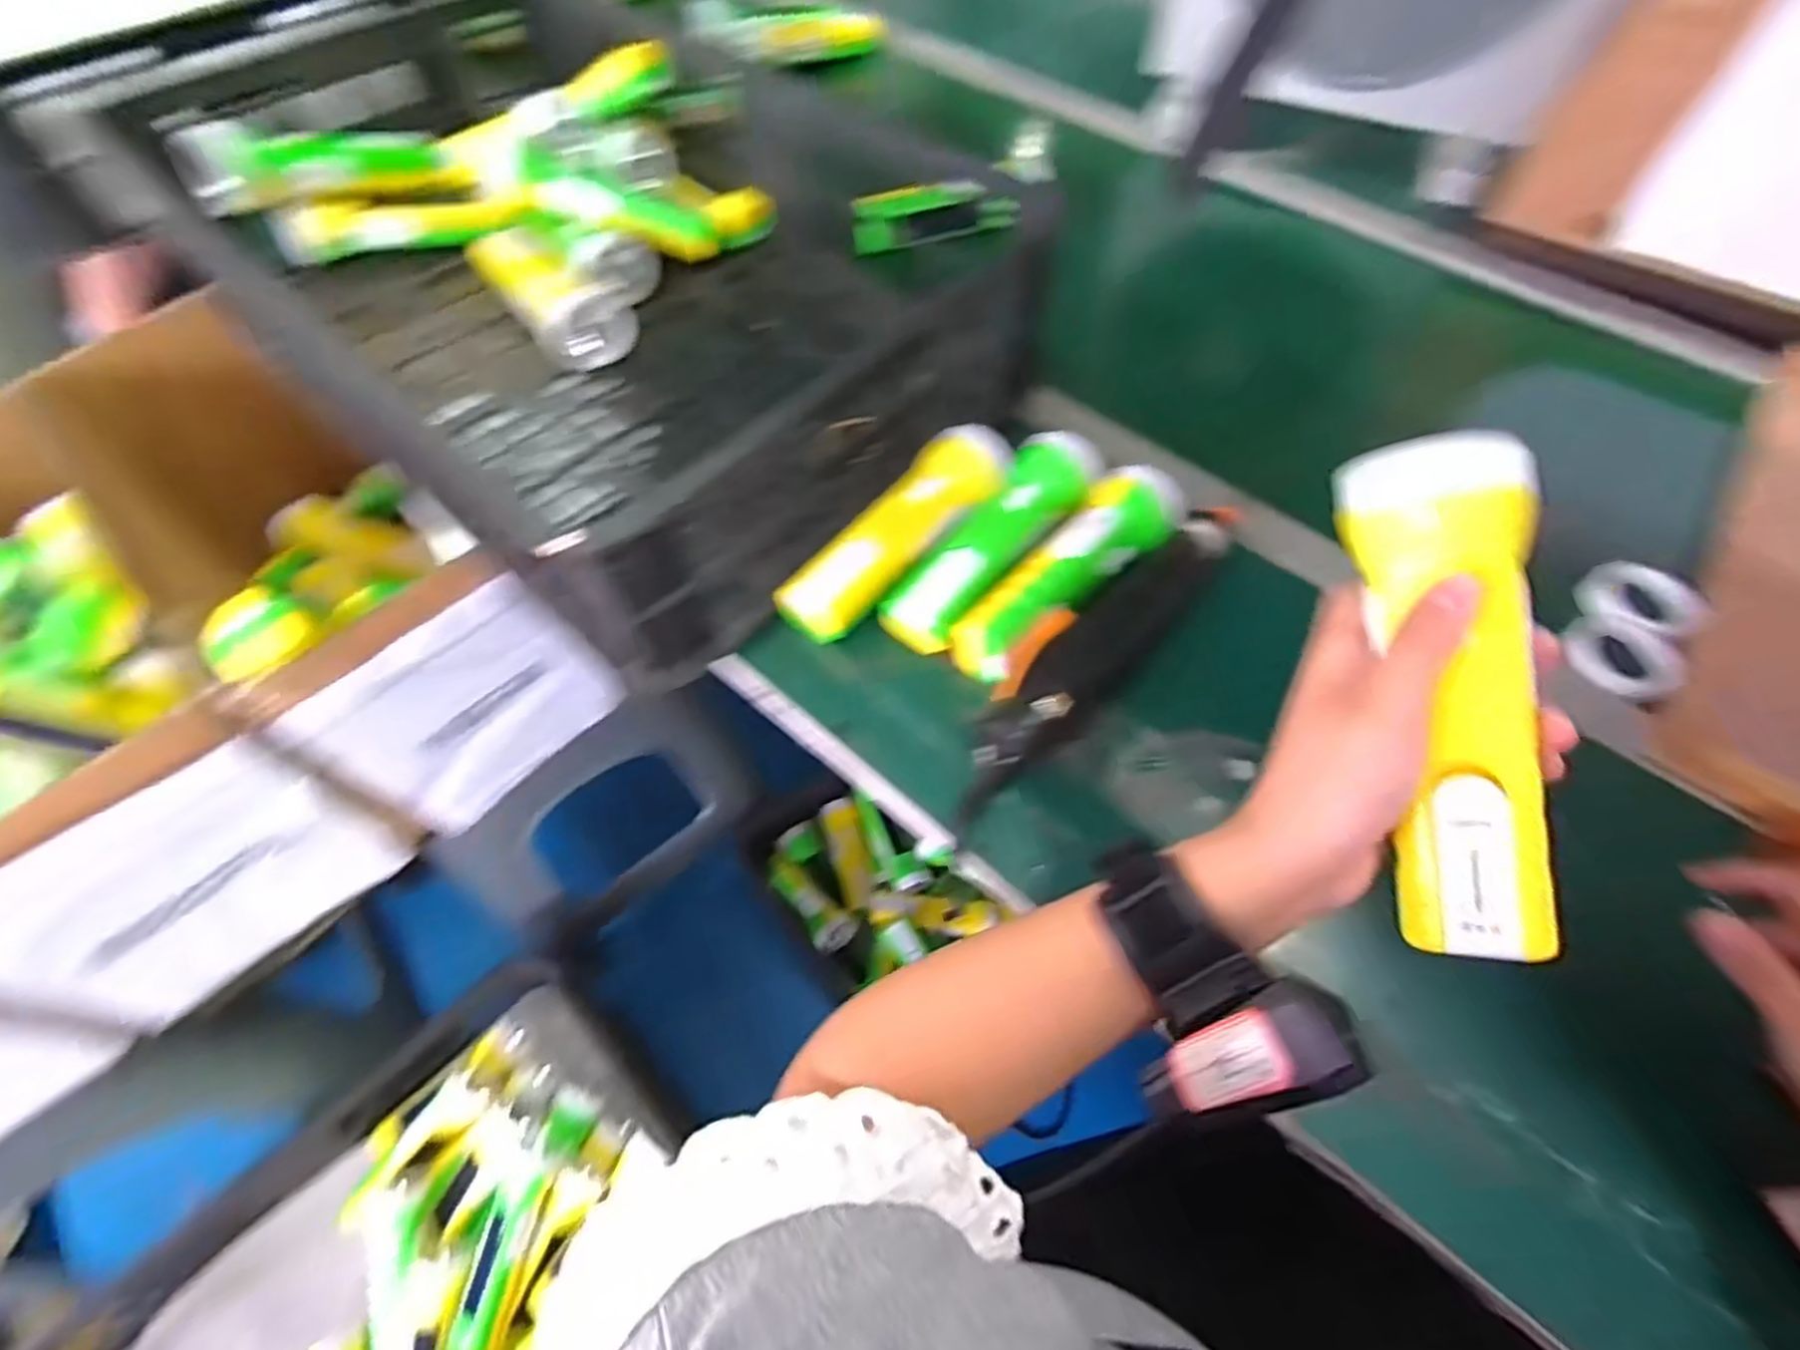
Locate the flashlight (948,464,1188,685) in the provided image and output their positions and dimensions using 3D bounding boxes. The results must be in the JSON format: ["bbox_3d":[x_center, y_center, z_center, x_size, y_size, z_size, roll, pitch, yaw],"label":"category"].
[{"bbox_3d":[0.105,-0.067,0.474,0.179,0.042,0.048,-37,66,-21],"label":"flashlight"}]

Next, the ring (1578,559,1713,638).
[{"bbox_3d":[0.507,-0.051,0.519,0.066,0.022,0.066,0,59,-1],"label":"ring"}]

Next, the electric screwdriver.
[{"bbox_3d":[0.121,-0.027,0.463,0.050,0.033,0.285,37,65,20],"label":"electric screwdriver"}]

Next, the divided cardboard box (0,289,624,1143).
[{"bbox_3d":[-0.740,0.083,0.541,0.467,0.237,0.776,40,66,21],"label":"divided cardboard box"}]

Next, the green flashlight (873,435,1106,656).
[{"bbox_3d":[0.062,-0.084,0.489,0.054,0.053,0.175,35,64,18],"label":"green flashlight"}]

